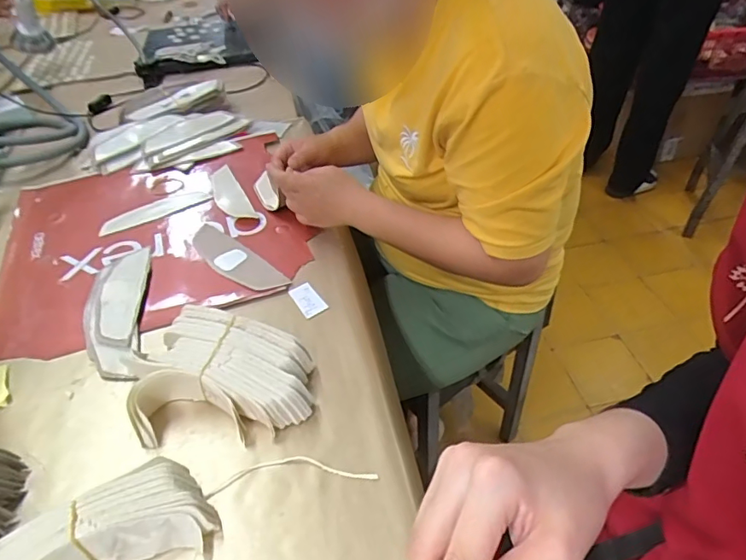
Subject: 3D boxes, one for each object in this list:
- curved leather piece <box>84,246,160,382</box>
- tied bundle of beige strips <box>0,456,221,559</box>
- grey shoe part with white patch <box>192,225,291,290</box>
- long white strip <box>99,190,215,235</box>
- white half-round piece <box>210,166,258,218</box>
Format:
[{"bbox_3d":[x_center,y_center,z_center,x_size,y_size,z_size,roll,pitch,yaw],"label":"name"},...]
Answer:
[{"bbox_3d":[-0.293,0.033,0.591,0.075,0.031,0.244,-18,44,-14],"label":"curved leather piece"},{"bbox_3d":[-0.209,0.198,0.398,0.161,0.046,0.079,-20,45,-16],"label":"tied bundle of beige strips"},{"bbox_3d":[-0.182,-0.029,0.676,0.179,0.006,0.049,30,53,31],"label":"grey shoe part with white patch"},{"bbox_3d":[-0.326,-0.107,0.778,0.162,0.004,0.047,-27,47,-22],"label":"long white strip"},{"bbox_3d":[-0.221,-0.133,0.796,0.046,0.013,0.165,-20,44,-17],"label":"white half-round piece"}]

